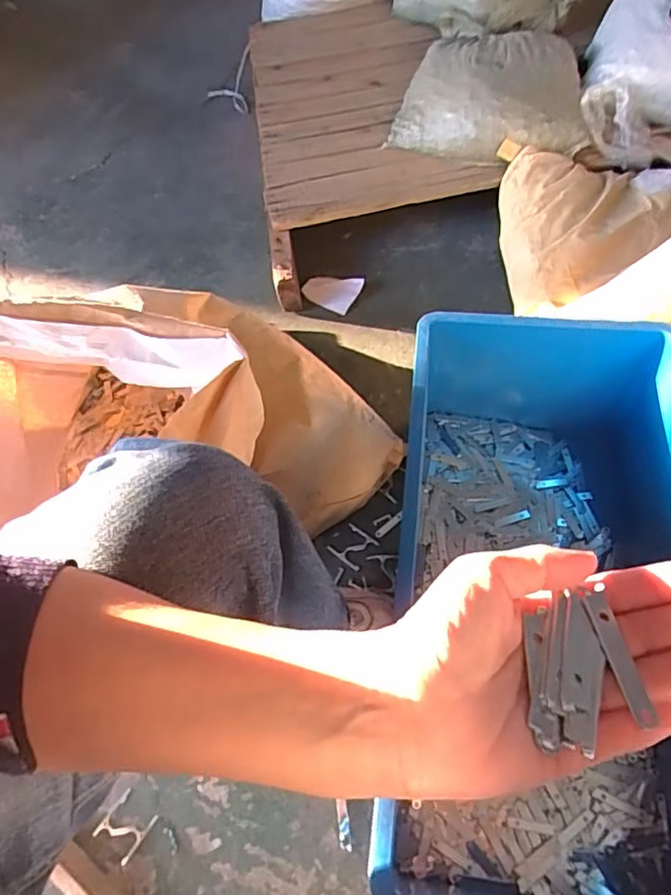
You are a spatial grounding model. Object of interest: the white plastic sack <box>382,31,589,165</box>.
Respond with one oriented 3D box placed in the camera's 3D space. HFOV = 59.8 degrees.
[{"bbox_3d":[0.306,-0.662,1.127,0.359,0.142,0.267,24,61,19],"label":"white plastic sack"}]

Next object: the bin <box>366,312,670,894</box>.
[{"bbox_3d":[0.238,0.146,0.630,0.329,0.217,0.605,5,57,8],"label":"bin"}]

